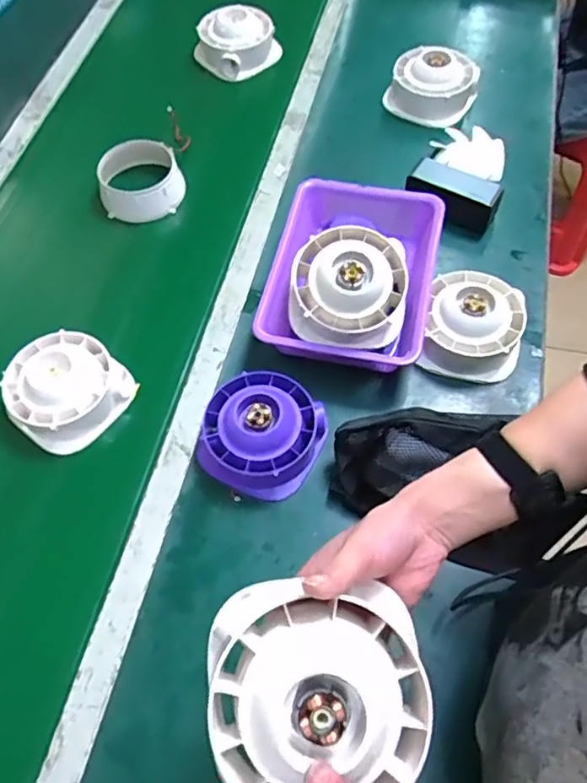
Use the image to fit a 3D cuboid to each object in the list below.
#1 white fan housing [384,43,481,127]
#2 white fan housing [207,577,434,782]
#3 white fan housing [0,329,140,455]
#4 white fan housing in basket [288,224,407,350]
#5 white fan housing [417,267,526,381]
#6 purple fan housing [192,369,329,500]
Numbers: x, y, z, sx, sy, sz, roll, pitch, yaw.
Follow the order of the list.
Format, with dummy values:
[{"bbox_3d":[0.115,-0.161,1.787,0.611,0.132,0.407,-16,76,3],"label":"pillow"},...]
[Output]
[{"bbox_3d":[0.230,-0.507,0.985,0.145,0.074,0.121,14,62,8],"label":"white fan housing"},{"bbox_3d":[0.015,0.183,0.357,0.129,0.050,0.129,0,61,0],"label":"white fan housing"},{"bbox_3d":[-0.284,-0.008,0.729,0.128,0.065,0.131,36,67,18],"label":"white fan housing"},{"bbox_3d":[0.064,-0.123,0.700,0.138,0.070,0.131,0,77,2],"label":"white fan housing in basket"},{"bbox_3d":[0.228,-0.086,0.747,0.119,0.066,0.128,12,62,7],"label":"white fan housing"},{"bbox_3d":[-0.036,0.045,0.687,0.129,0.063,0.128,24,64,13],"label":"purple fan housing"}]

